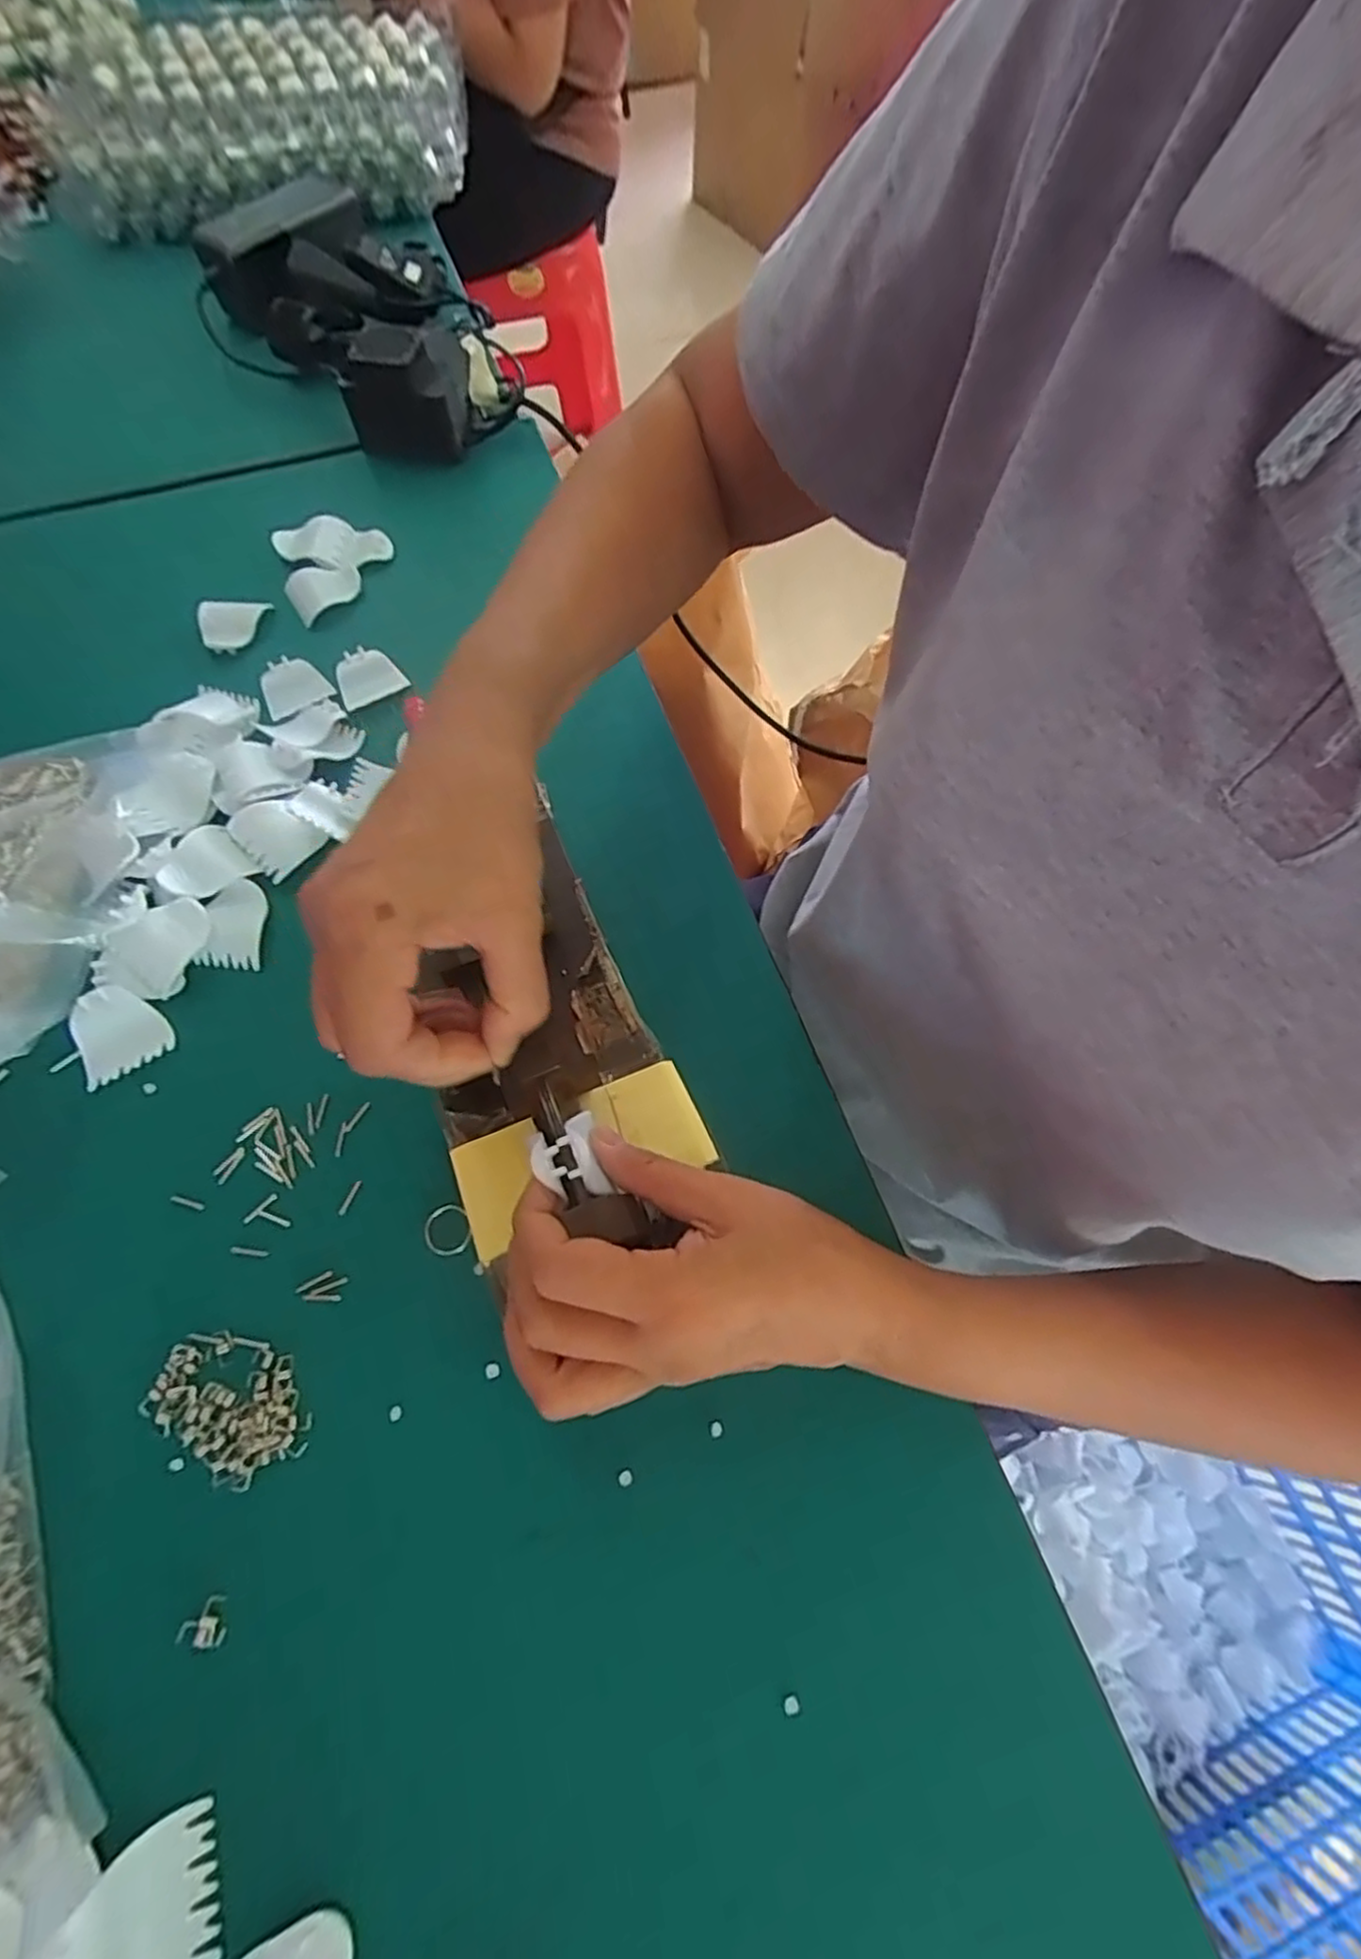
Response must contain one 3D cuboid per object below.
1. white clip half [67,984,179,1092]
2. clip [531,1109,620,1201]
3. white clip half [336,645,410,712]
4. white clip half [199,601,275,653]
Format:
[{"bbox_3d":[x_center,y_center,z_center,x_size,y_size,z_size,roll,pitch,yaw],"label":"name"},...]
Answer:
[{"bbox_3d":[-0.270,0.023,0.342,0.037,0.014,0.043,-30,71,-12],"label":"white clip half"},{"bbox_3d":[-0.044,0.071,0.282,0.026,0.019,0.035,-20,69,-9],"label":"clip"},{"bbox_3d":[-0.191,-0.185,0.435,0.037,0.007,0.042,-30,71,-12],"label":"white clip half"},{"bbox_3d":[-0.279,-0.222,0.445,0.039,0.010,0.039,-9,68,-4],"label":"white clip half"}]

